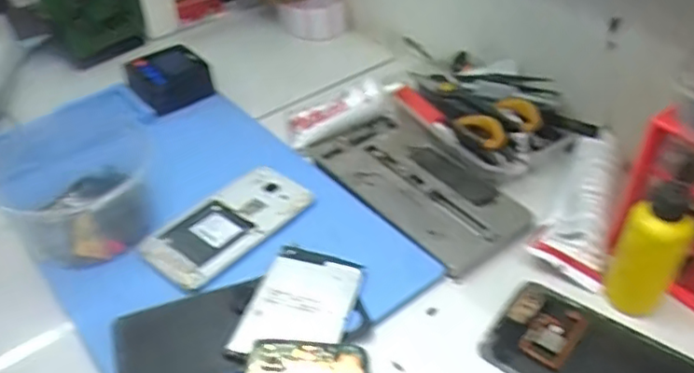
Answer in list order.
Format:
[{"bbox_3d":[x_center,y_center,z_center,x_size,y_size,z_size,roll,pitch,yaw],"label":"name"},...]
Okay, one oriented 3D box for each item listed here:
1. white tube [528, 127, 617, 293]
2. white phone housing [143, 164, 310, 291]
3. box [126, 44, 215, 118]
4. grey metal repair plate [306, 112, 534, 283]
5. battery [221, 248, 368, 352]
[{"bbox_3d":[0.175,0.010,0.470,0.047,0.021,0.131,15,57,18],"label":"white tube"},{"bbox_3d":[-0.090,0.026,0.475,0.066,0.011,0.127,29,49,30],"label":"white phone housing"},{"bbox_3d":[-0.177,-0.110,0.619,0.071,0.036,0.073,-25,46,-26],"label":"box"},{"bbox_3d":[0.056,-0.004,0.509,0.089,0.014,0.183,-26,46,-26],"label":"grey metal repair plate"},{"bbox_3d":[-0.032,0.078,0.416,0.068,0.006,0.091,10,42,13],"label":"battery"}]

